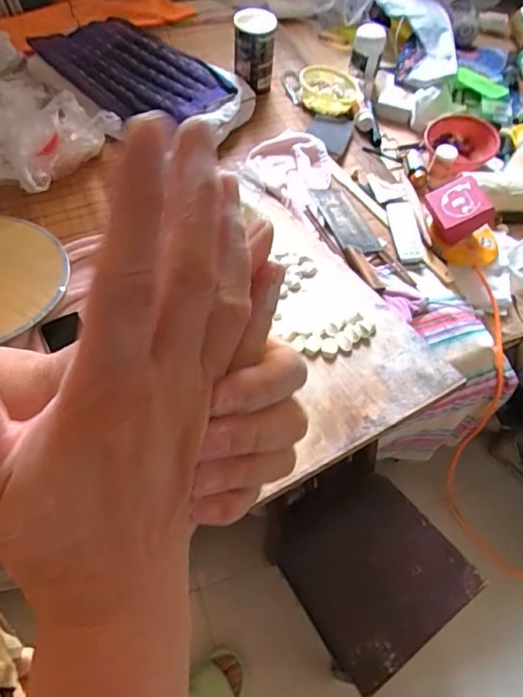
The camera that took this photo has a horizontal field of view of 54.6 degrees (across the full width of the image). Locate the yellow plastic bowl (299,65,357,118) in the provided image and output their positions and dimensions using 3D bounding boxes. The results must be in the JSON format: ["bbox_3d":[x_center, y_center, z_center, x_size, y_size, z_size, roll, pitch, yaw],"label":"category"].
[{"bbox_3d":[0.174,-0.684,1.337,0.148,0.049,0.177,4,58,-1],"label":"yellow plastic bowl"}]

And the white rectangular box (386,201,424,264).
[{"bbox_3d":[0.303,-0.247,1.068,0.050,0.024,0.181,0,58,-3],"label":"white rectangular box"}]

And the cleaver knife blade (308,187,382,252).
[{"bbox_3d":[0.175,-0.277,1.069,0.090,0.009,0.205,-6,53,-22],"label":"cleaver knife blade"}]

